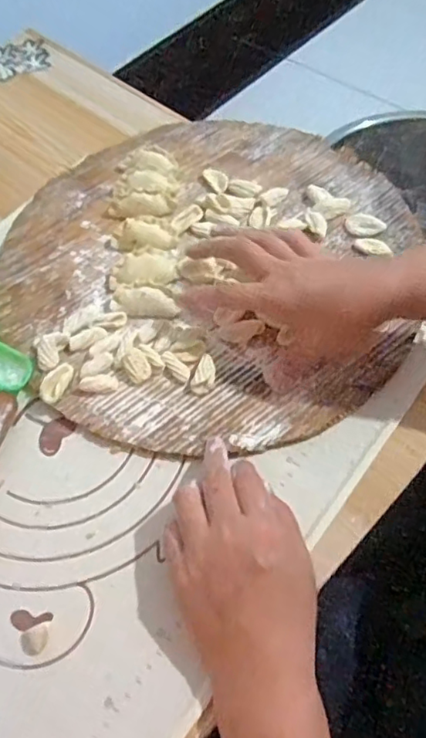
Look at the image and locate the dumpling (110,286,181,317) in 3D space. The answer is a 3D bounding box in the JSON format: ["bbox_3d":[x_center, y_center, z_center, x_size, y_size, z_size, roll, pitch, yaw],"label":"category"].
[{"bbox_3d":[-0.056,-0.056,0.468,0.057,0.013,0.021,8,61,8],"label":"dumpling"}]

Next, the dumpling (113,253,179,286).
[{"bbox_3d":[-0.057,-0.082,0.482,0.051,0.014,0.034,13,62,11],"label":"dumpling"}]

